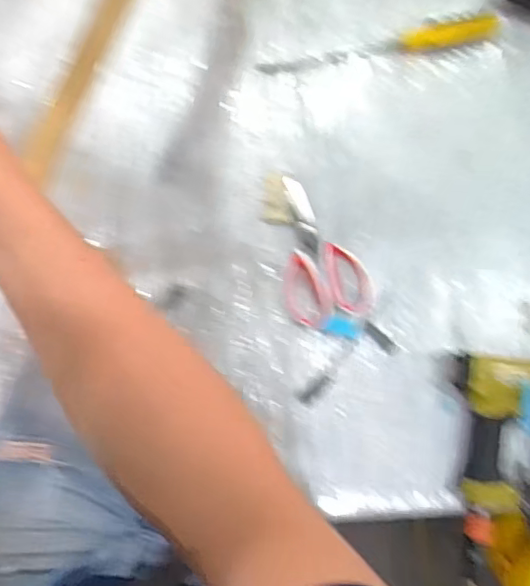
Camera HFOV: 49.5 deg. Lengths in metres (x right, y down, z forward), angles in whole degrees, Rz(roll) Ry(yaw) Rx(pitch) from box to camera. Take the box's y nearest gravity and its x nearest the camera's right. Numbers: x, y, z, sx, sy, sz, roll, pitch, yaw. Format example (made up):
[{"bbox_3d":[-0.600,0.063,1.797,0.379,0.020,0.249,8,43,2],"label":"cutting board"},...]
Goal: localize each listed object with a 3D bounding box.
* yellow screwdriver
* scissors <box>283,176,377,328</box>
[{"bbox_3d":[0.142,-0.312,0.722,0.299,0.025,0.022,-9,85,2],"label":"yellow screwdriver"},{"bbox_3d":[0.070,-0.054,0.710,0.105,0.010,0.182,-10,85,2],"label":"scissors"}]

